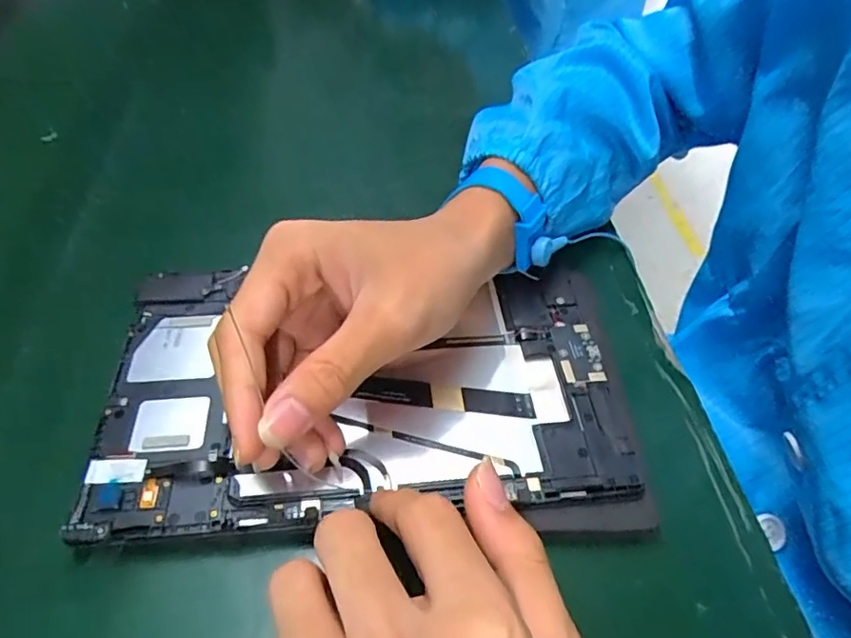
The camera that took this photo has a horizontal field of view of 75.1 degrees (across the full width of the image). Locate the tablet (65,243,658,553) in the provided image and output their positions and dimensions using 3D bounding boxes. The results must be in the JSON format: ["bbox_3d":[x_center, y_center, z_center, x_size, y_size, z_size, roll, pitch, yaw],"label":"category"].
[{"bbox_3d":[-0.027,0.030,0.273,0.245,0.010,0.153,-3,53,-6],"label":"tablet"}]

